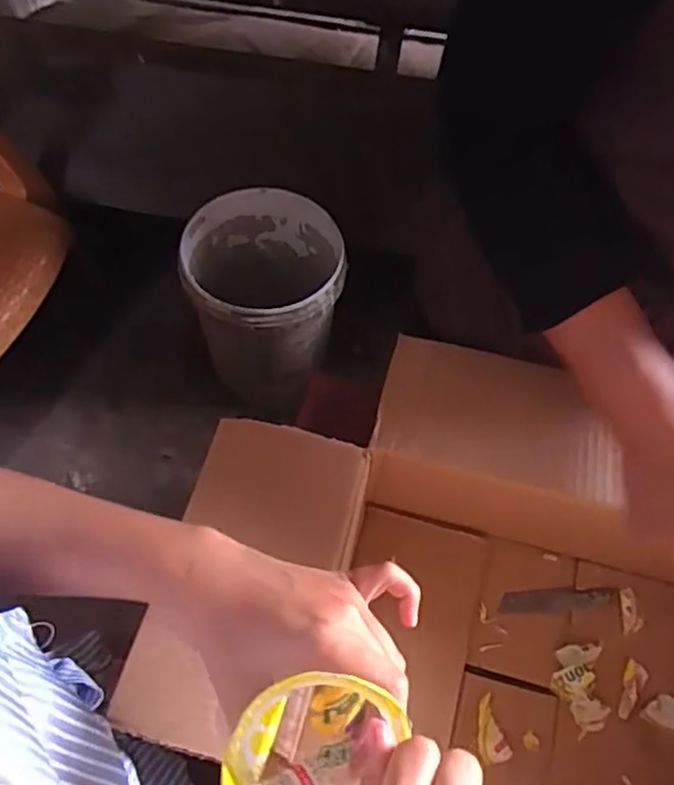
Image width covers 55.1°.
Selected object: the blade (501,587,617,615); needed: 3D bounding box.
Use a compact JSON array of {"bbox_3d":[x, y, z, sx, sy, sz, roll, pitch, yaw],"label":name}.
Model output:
[{"bbox_3d":[0.195,0.185,0.573,0.101,0.004,0.021,-4,54,1],"label":"blade"}]

